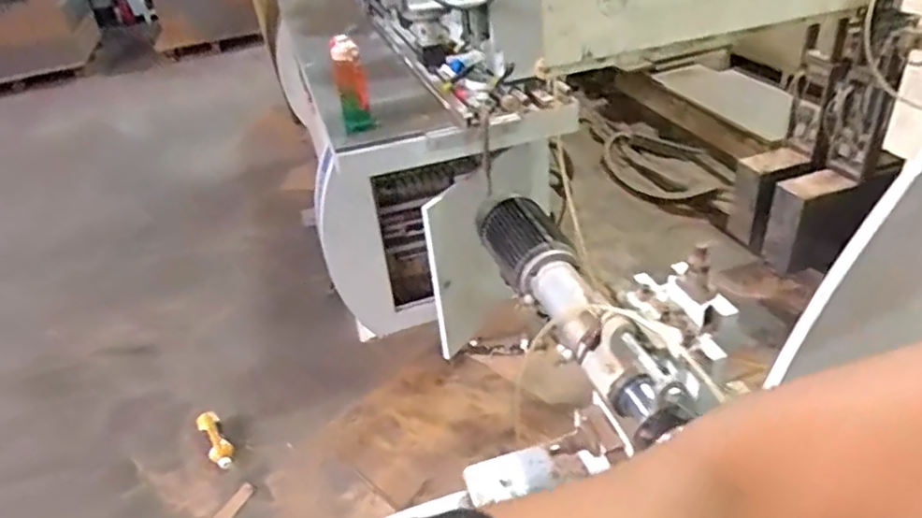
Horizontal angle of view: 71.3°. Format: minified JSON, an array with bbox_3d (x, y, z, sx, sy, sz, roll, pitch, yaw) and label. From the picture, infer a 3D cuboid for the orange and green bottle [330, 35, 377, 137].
[{"bbox_3d":[-0.250,-0.387,1.476,0.075,0.252,0.067,-11,59,-6],"label":"orange and green bottle"}]

